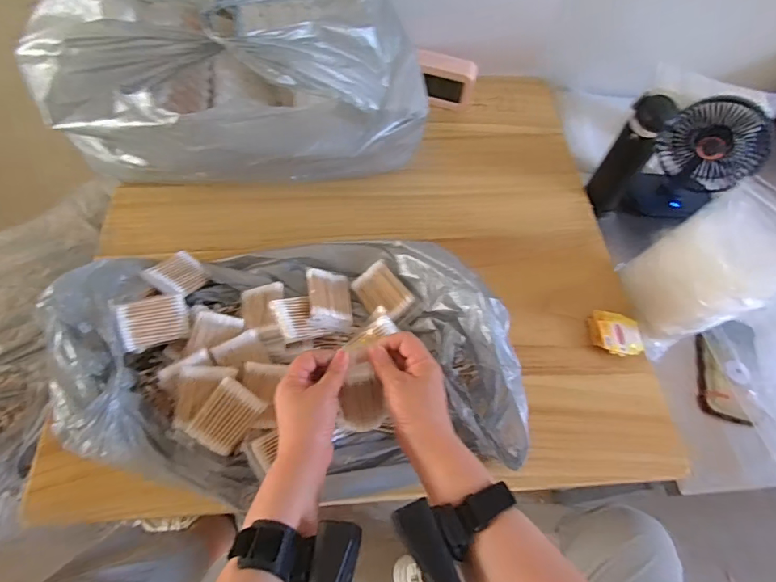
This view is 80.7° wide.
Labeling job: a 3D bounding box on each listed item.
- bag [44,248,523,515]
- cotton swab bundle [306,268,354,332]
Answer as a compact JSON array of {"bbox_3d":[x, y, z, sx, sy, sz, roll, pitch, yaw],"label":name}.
[{"bbox_3d":[-0.108,0.072,0.547,0.528,0.104,0.295,0,59,-3],"label":"bag"},{"bbox_3d":[-0.075,0.009,0.586,0.057,0.014,0.083,7,56,-25],"label":"cotton swab bundle"}]

